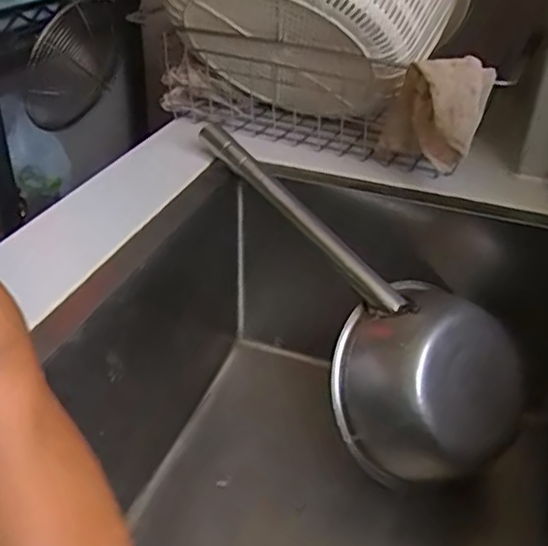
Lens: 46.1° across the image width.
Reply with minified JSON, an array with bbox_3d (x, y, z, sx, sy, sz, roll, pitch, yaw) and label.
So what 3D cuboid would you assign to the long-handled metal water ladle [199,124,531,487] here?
[{"bbox_3d":[0.062,0.013,0.573,0.122,0.110,0.363,-24,69,-36],"label":"long-handled metal water ladle"}]

